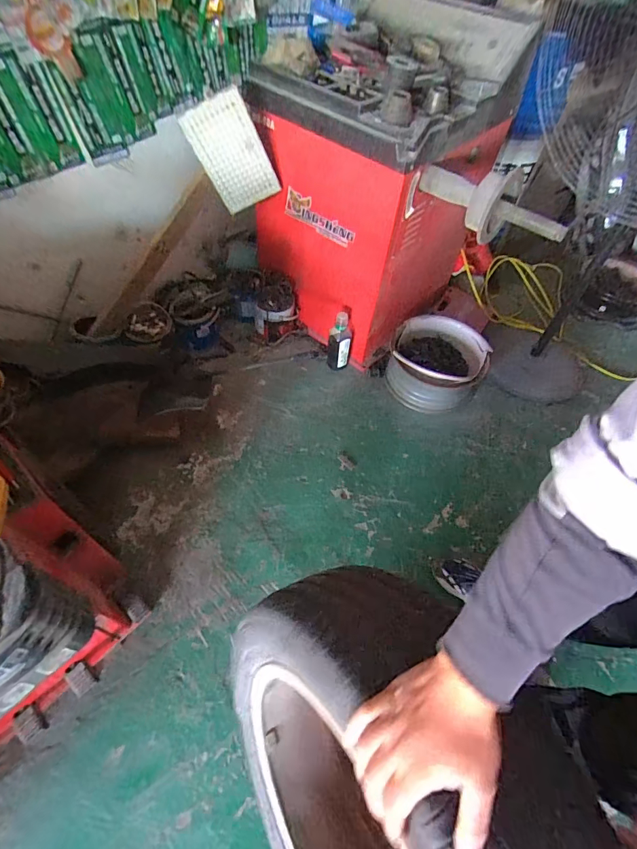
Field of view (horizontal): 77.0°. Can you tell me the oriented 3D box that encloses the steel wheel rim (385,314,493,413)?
[{"bbox_3d":[0.432,-0.221,1.484,0.348,0.153,0.351,19,56,9],"label":"steel wheel rim"}]

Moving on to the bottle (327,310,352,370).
[{"bbox_3d":[0.078,-0.301,1.474,0.087,0.226,0.083,4,55,-2],"label":"bottle"}]

